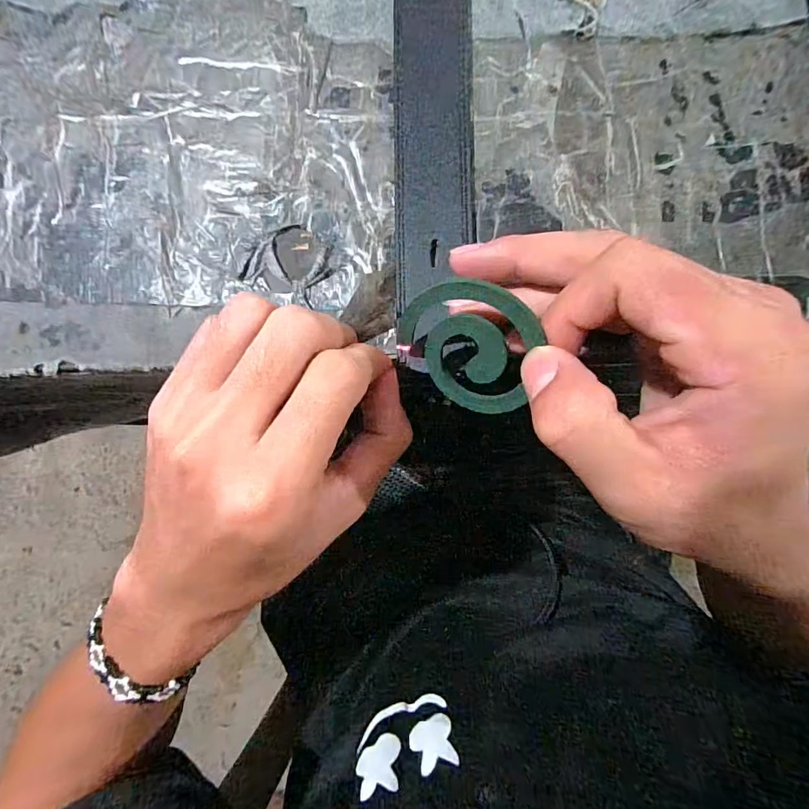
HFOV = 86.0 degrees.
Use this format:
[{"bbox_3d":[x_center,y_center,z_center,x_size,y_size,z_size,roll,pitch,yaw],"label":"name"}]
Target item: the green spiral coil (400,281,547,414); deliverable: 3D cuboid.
[{"bbox_3d":[0.026,-0.020,0.160,0.056,0.006,0.047,43,136,-8],"label":"green spiral coil"}]

